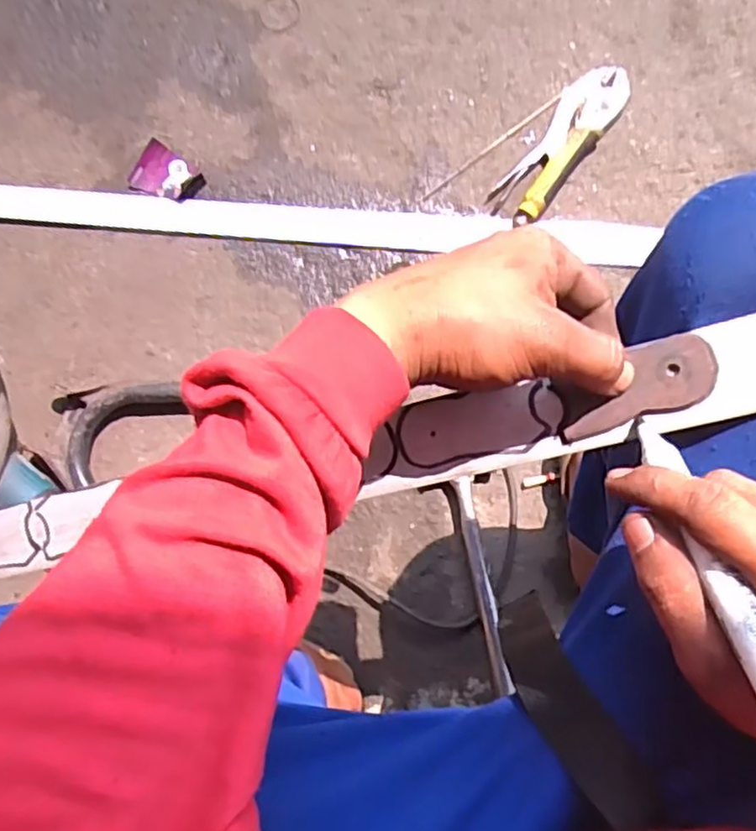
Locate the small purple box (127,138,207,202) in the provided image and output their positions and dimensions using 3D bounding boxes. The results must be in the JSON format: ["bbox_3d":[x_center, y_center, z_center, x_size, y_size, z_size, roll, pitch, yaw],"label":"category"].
[{"bbox_3d":[-0.235,-0.264,0.734,0.073,0.011,0.056,33,88,3],"label":"small purple box"}]

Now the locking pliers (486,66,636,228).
[{"bbox_3d":[0.201,-0.298,0.716,0.060,0.025,0.199,38,89,3],"label":"locking pliers"}]

